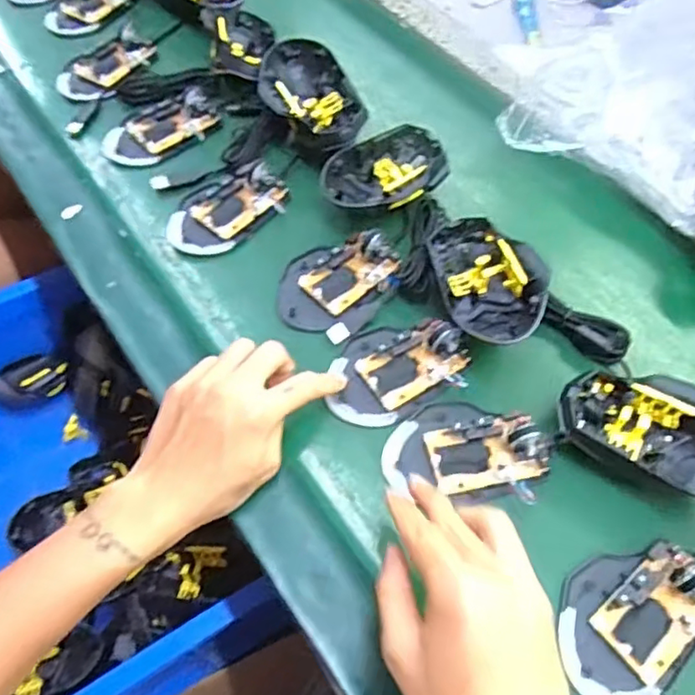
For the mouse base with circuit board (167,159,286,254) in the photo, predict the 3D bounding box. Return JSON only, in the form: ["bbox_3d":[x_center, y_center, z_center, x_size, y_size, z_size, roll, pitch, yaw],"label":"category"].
[{"bbox_3d":[-0.109,-0.124,0.523,0.102,0.023,0.070,-37,65,-19],"label":"mouse base with circuit board"}]

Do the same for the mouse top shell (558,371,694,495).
[{"bbox_3d":[0.203,0.058,0.418,0.120,0.043,0.070,20,61,13],"label":"mouse top shell"}]

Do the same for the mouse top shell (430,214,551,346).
[{"bbox_3d":[0.105,-0.050,0.462,0.071,0.045,0.110,-10,59,-5],"label":"mouse top shell"}]

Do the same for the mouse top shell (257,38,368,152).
[{"bbox_3d":[-0.036,-0.223,0.560,0.074,0.051,0.118,-22,61,-12],"label":"mouse top shell"}]

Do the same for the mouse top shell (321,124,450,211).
[{"bbox_3d":[0.031,-0.149,0.533,0.111,0.032,0.066,-27,62,-14],"label":"mouse top shell"}]

